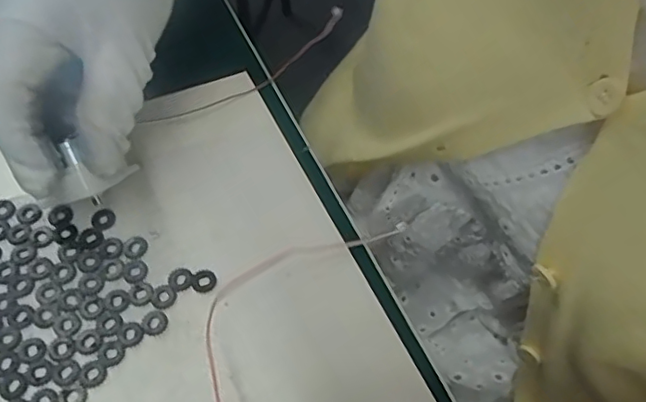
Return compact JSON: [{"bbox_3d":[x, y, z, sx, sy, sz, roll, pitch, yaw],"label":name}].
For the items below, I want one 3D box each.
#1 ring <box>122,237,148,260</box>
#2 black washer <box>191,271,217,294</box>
[{"bbox_3d":[-0.084,0.020,0.258,0.011,0.004,0.011,2,58,-4],"label":"ring"},{"bbox_3d":[-0.052,0.034,0.251,0.011,0.004,0.010,2,58,-4],"label":"black washer"}]

